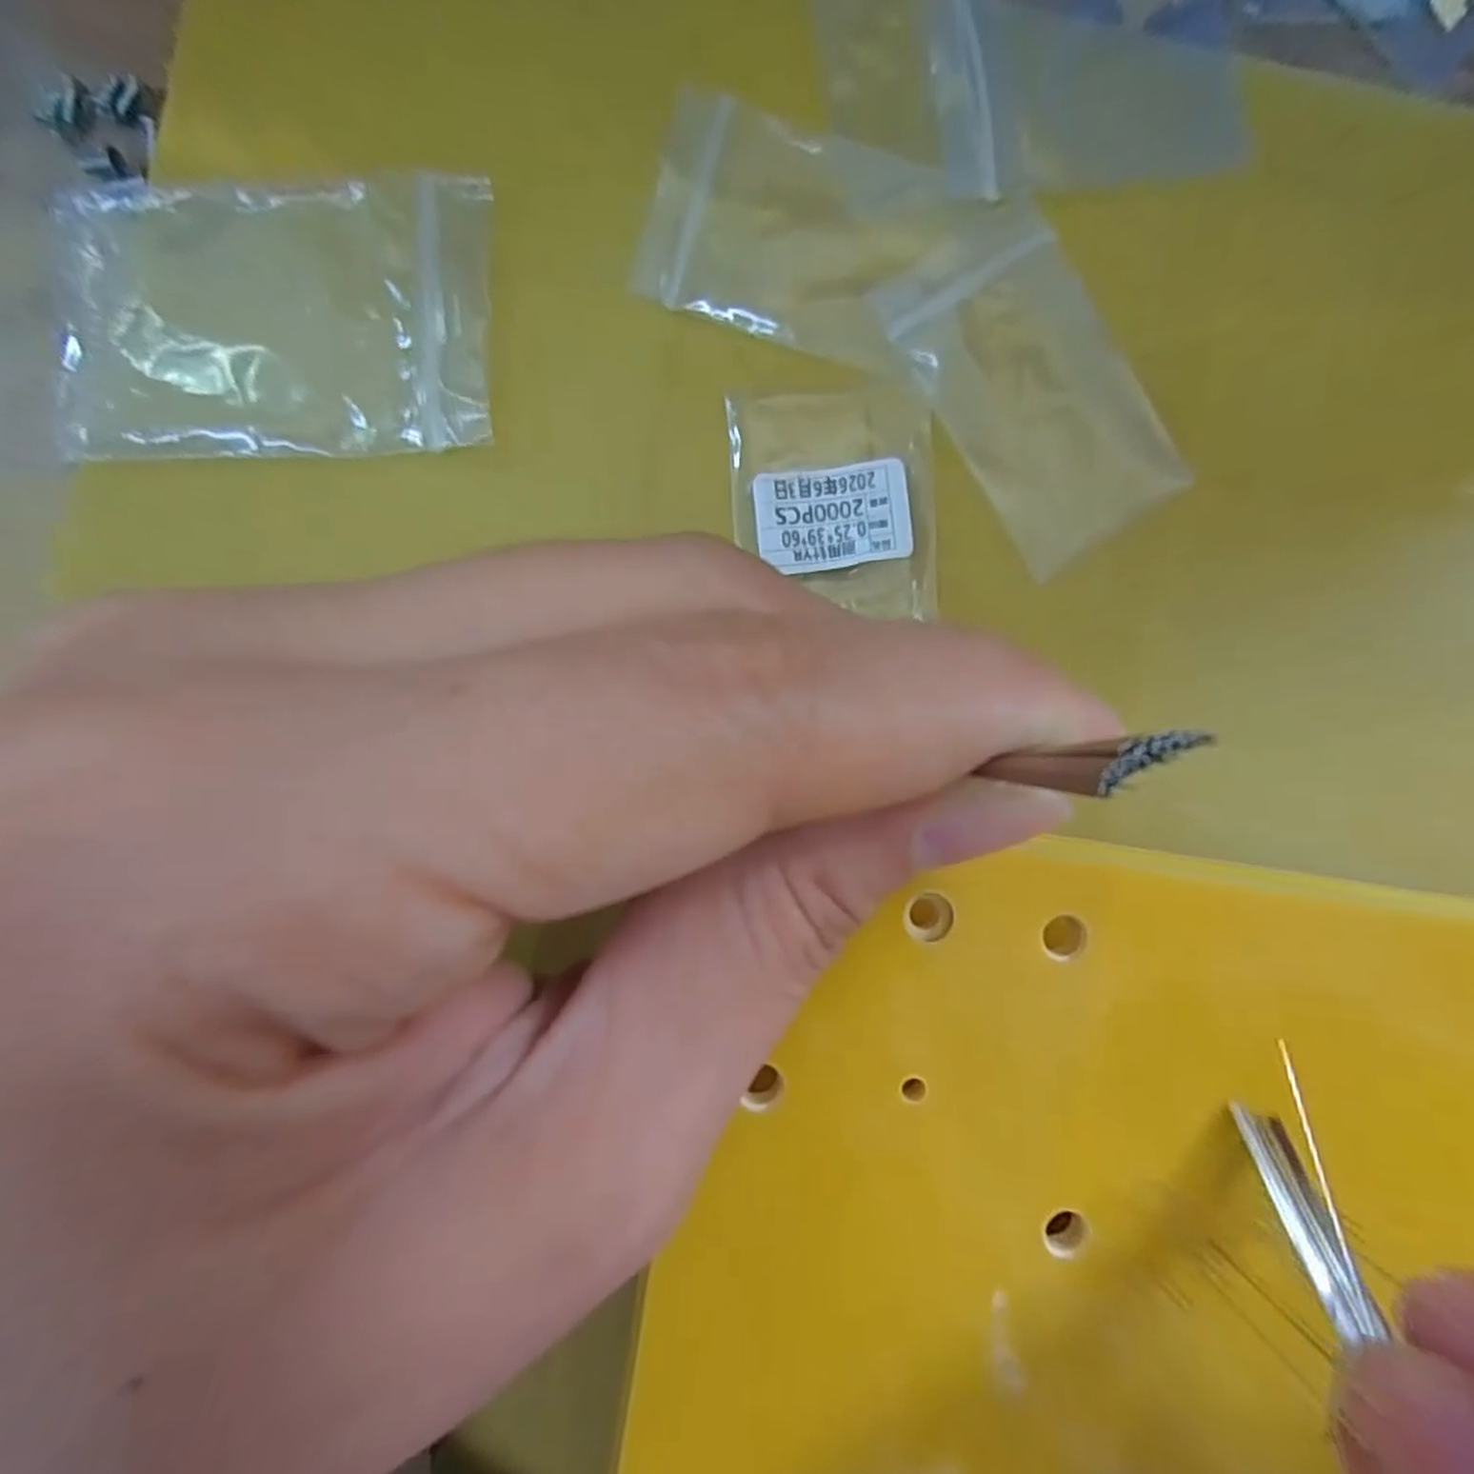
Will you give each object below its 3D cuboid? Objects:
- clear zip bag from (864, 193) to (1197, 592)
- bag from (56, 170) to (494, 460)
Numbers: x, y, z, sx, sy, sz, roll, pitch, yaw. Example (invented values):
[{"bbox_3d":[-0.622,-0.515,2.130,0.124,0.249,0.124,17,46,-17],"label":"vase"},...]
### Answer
[{"bbox_3d":[0.059,-0.069,0.147,0.037,0.004,0.065,-34,95,0],"label":"clear zip bag"},{"bbox_3d":[-0.085,-0.081,0.141,0.074,0.008,0.058,-4,81,-8],"label":"bag"}]

